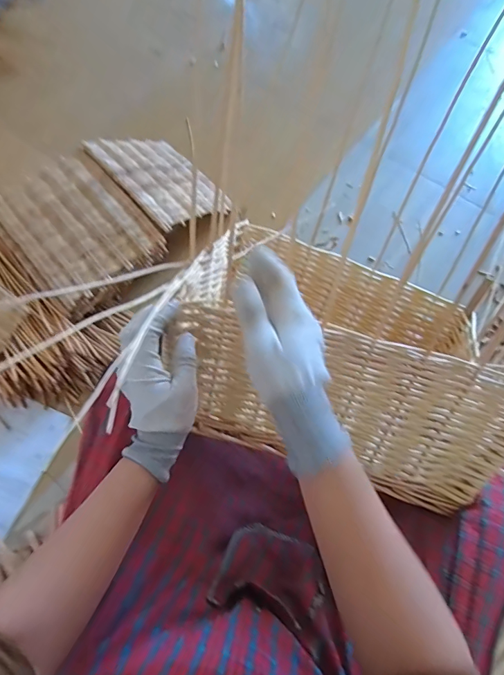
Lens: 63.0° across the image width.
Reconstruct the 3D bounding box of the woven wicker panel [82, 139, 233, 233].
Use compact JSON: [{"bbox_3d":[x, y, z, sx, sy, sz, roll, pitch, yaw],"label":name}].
[{"bbox_3d":[-0.234,-0.415,1.074,0.321,0.016,0.285,44,43,8],"label":"woven wicker panel"}]

